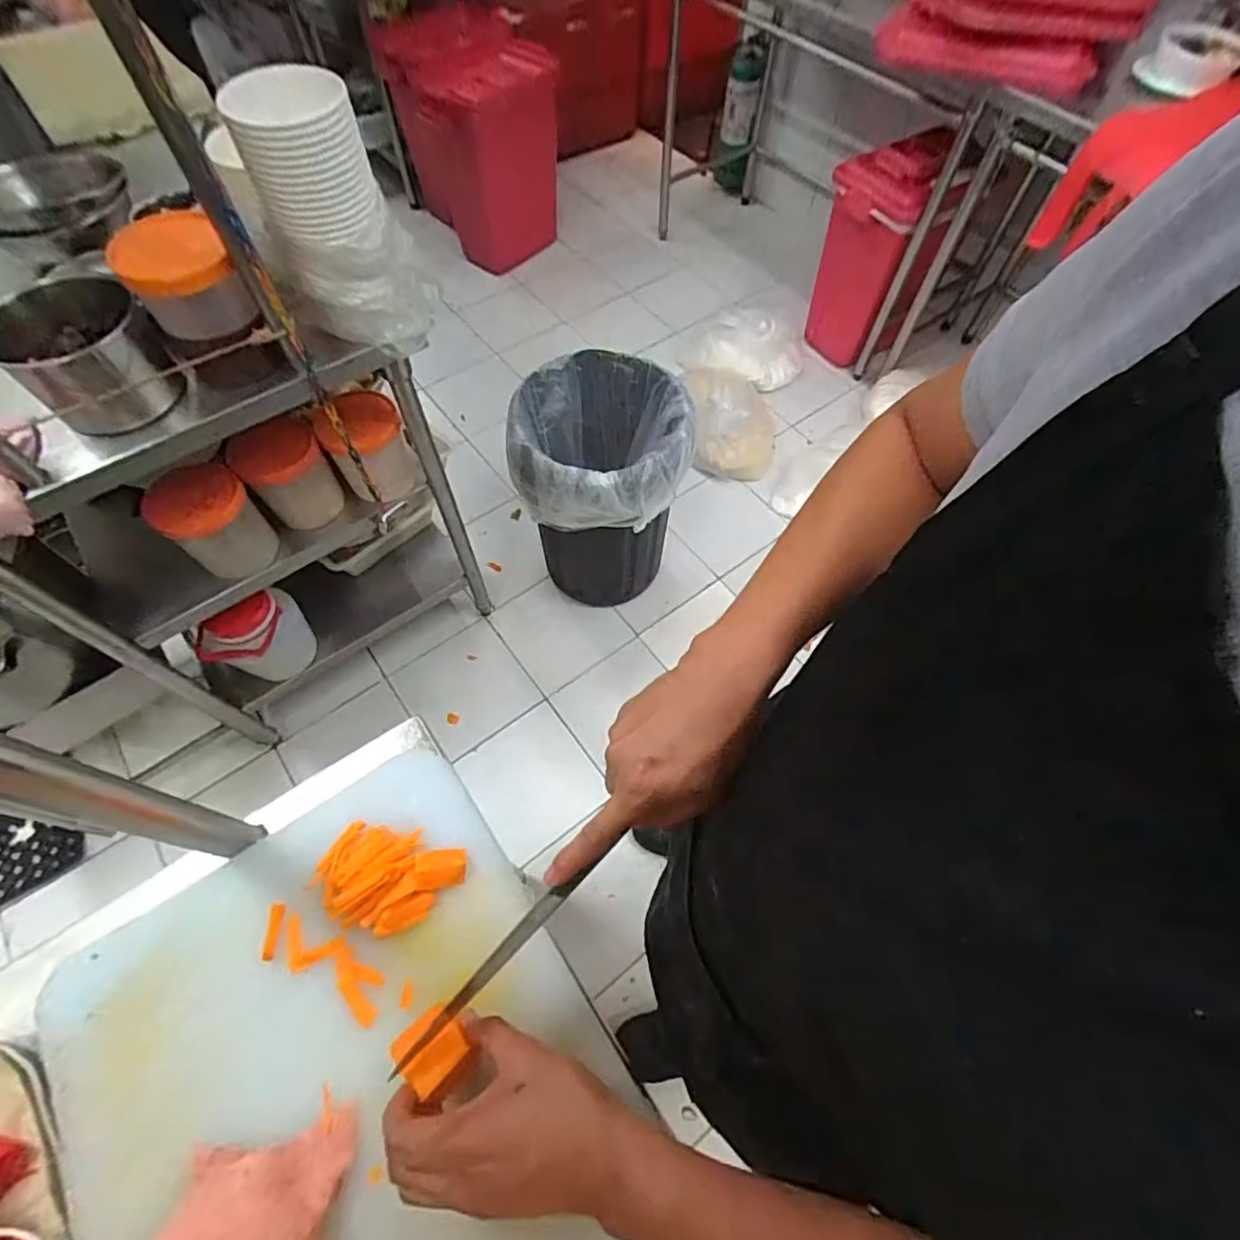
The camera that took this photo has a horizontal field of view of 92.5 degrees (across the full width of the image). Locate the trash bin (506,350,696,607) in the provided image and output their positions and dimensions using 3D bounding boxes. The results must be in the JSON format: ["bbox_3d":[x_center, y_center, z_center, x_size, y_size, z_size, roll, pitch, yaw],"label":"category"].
[{"bbox_3d":[-0.049,-0.295,1.496,0.360,0.592,0.354,4,61,0],"label":"trash bin"}]

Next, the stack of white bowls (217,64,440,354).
[{"bbox_3d":[-0.364,-0.525,0.782,0.156,0.284,0.139,-5,62,-5],"label":"stack of white bowls"}]

